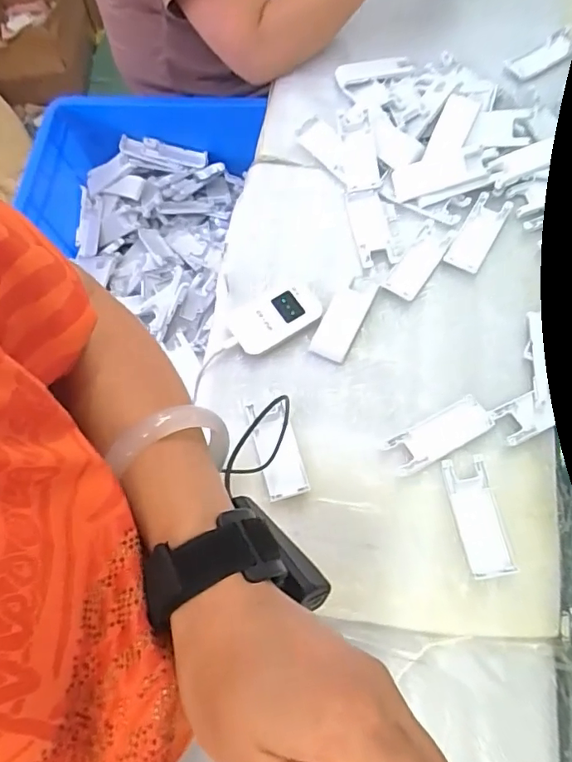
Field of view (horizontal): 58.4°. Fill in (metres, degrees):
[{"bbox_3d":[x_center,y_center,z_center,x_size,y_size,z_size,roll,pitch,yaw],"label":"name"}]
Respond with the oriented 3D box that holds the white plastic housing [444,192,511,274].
[{"bbox_3d":[0.224,-0.173,0.594,0.040,0.006,0.110,29,72,14],"label":"white plastic housing"}]

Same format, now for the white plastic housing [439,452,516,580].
[{"bbox_3d":[0.174,0.123,0.466,0.039,0.007,0.105,-9,67,-1],"label":"white plastic housing"}]

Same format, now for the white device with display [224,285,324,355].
[{"bbox_3d":[-0.011,-0.072,0.566,0.100,0.017,0.062,-25,68,-7],"label":"white device with display"}]

